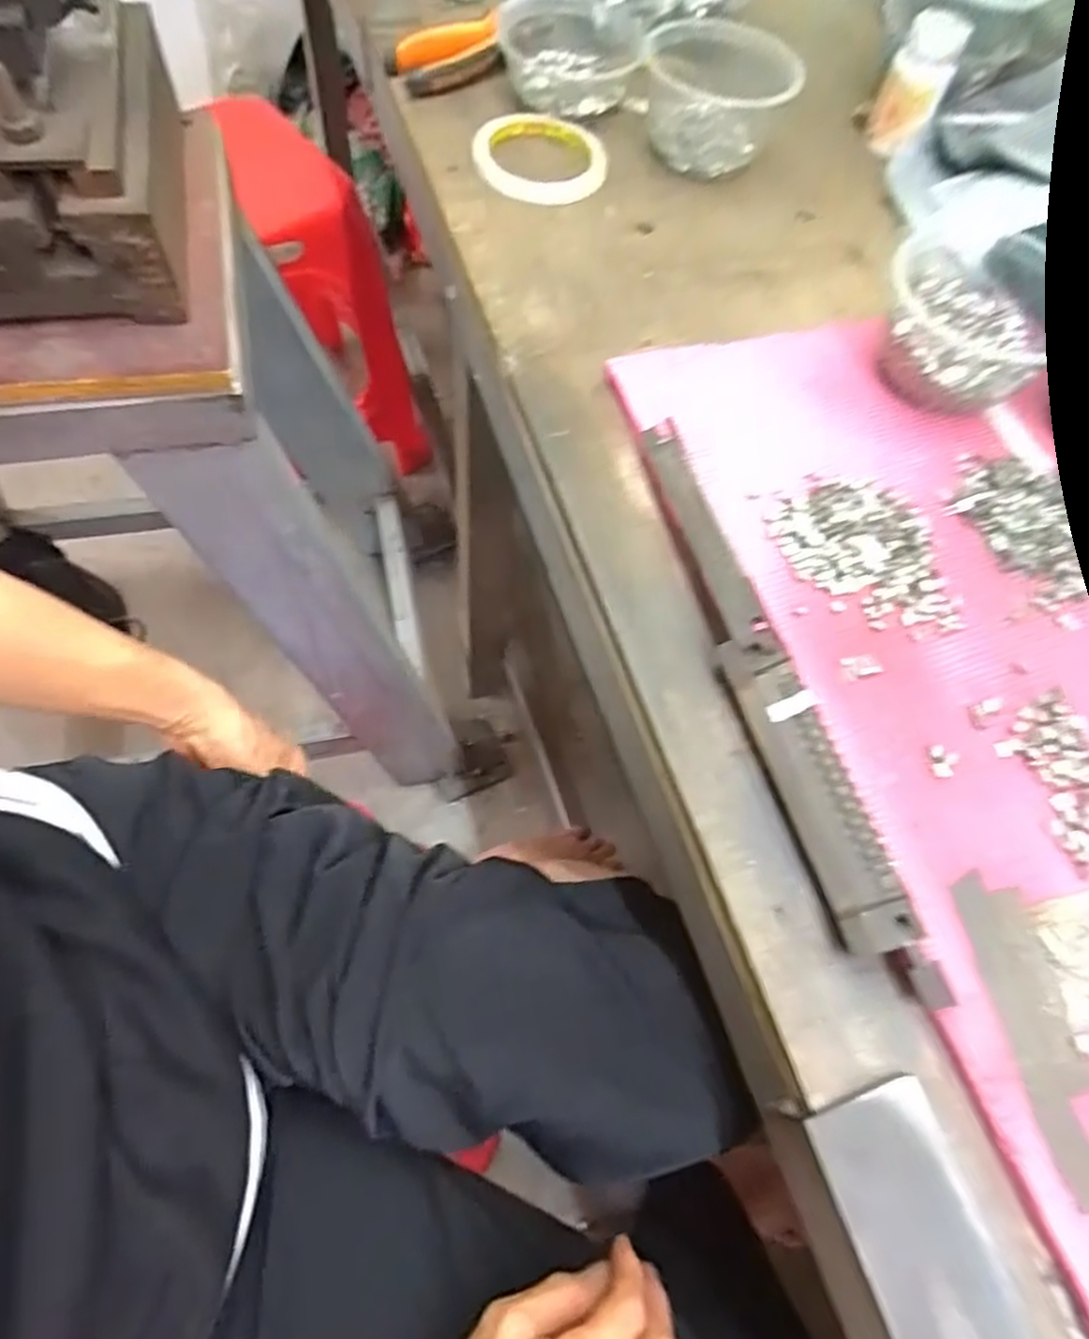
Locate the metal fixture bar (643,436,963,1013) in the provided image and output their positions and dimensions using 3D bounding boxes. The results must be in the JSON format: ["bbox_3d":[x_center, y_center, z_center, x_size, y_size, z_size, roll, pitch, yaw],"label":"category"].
[{"bbox_3d":[0.104,0.002,0.362,0.027,0.027,0.306,-15,66,-11],"label":"metal fixture bar"}]

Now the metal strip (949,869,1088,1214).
[{"bbox_3d":[0.203,0.145,0.302,0.030,0.004,0.120,-7,65,-7],"label":"metal strip"}]

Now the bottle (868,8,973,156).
[{"bbox_3d":[0.288,-0.455,0.576,0.045,0.081,0.043,25,65,8],"label":"bottle"}]

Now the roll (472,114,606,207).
[{"bbox_3d":[-0.004,-0.392,0.563,0.097,0.011,0.097,2,64,-5],"label":"roll"}]

